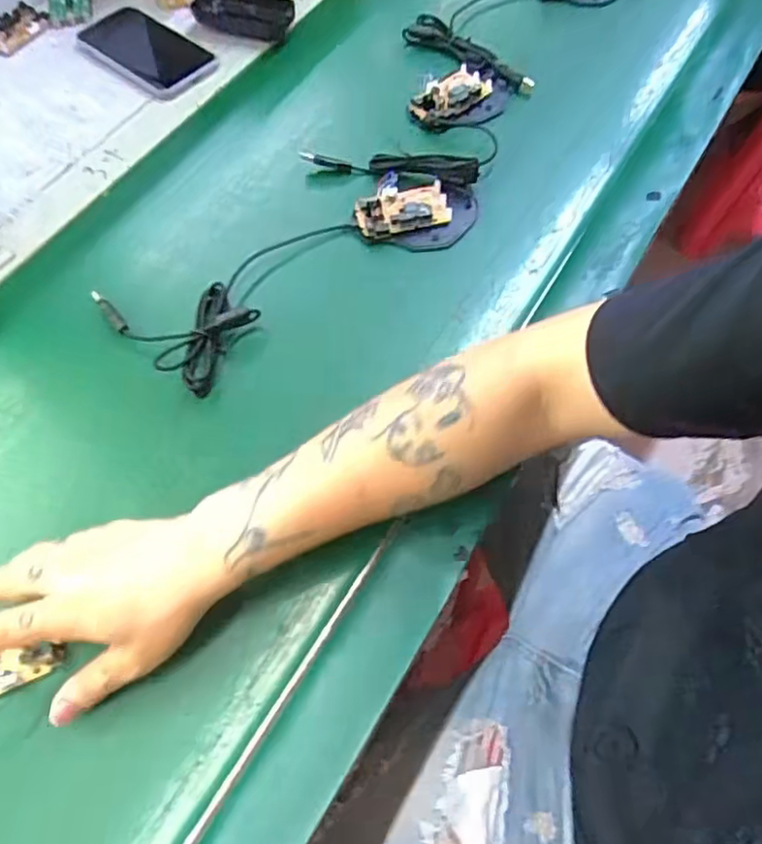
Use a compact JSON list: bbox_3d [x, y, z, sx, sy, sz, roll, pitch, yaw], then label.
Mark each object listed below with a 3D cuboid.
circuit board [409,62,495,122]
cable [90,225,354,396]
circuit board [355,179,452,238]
[{"bbox_3d":[0.065,-0.315,0.619,0.085,0.013,0.044,-38,68,-17],"label":"circuit board"},{"bbox_3d":[-0.129,-0.124,0.528,0.130,0.032,0.197,34,69,17],"label":"cable"},{"bbox_3d":[0.018,-0.186,0.553,0.078,0.015,0.048,-13,64,-6],"label":"circuit board"}]

